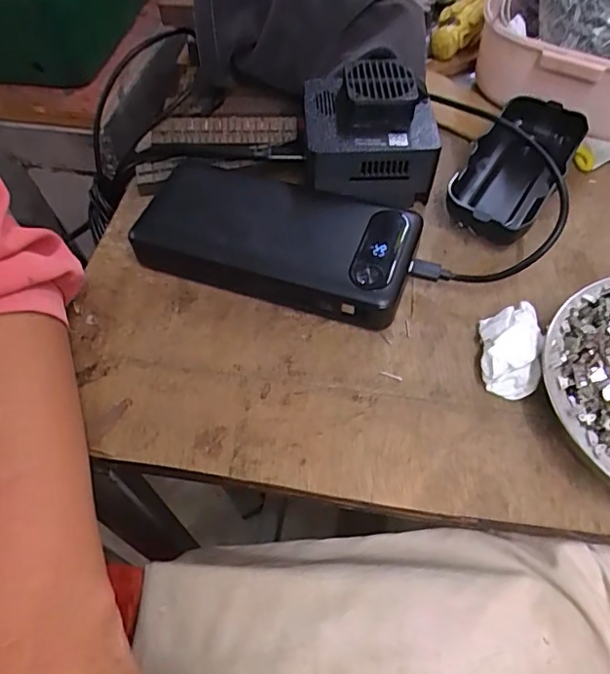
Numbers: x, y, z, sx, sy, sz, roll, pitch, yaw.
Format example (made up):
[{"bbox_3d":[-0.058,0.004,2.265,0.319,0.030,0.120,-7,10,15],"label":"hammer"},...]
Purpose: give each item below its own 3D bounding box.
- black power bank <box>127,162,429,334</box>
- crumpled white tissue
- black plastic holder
[{"bbox_3d":[-0.017,-0.058,0.307,0.151,0.025,0.071,16,59,13],"label":"black power bank"},{"bbox_3d":[0.100,0.007,0.270,0.026,0.022,0.043,7,57,7],"label":"crumpled white tissue"},{"bbox_3d":[0.126,-0.101,0.331,0.050,0.023,0.108,28,62,19],"label":"black plastic holder"}]

